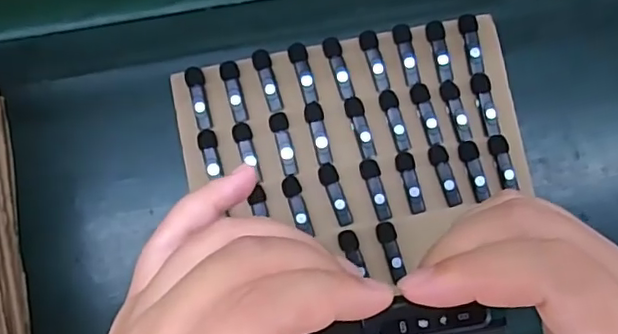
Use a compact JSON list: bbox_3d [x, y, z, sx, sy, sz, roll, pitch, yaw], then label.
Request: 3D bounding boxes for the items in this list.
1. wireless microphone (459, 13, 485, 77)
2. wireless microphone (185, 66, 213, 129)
[{"bbox_3d":[0.172,-0.130,0.624,0.020,0.010,0.064,-7,85,-1],"label":"wireless microphone"},{"bbox_3d":[-0.115,-0.072,0.613,0.020,0.010,0.067,-10,85,-2],"label":"wireless microphone"}]

